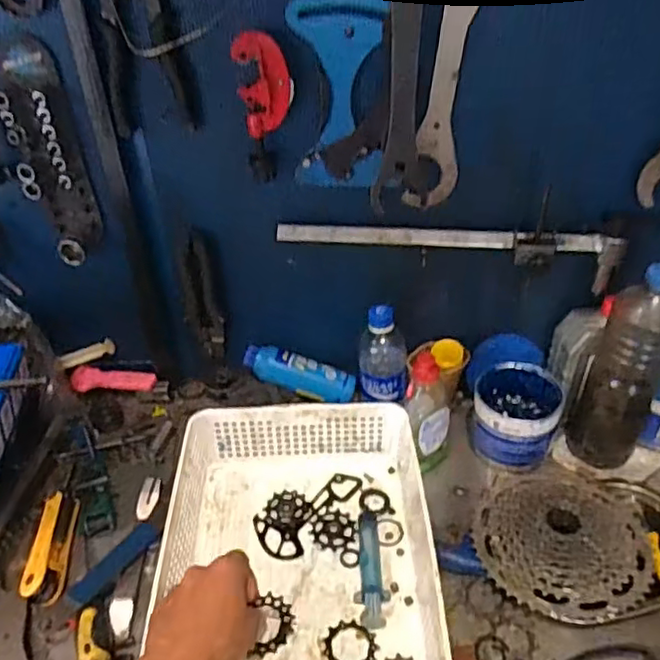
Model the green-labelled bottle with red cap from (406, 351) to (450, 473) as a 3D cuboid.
[{"bbox_3d":[0.116,0.102,0.754,0.051,0.157,0.051,5,36,12],"label":"green-labelled bottle with red cap"}]

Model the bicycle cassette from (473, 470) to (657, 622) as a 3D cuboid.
[{"bbox_3d":[0.244,0.215,0.674,0.174,0.050,0.186,5,37,12],"label":"bicycle cassette"}]

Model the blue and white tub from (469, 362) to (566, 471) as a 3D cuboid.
[{"bbox_3d":[0.228,0.111,0.786,0.099,0.099,0.097,-2,36,2],"label":"blue and white tub"}]

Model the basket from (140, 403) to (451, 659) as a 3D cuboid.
[{"bbox_3d":[-0.029,0.218,0.617,0.238,0.092,0.327,-4,36,0],"label":"basket"}]

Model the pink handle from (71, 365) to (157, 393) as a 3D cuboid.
[{"bbox_3d":[-0.307,0.070,0.906,0.120,0.023,0.035,-1,36,4],"label":"pink handle"}]

